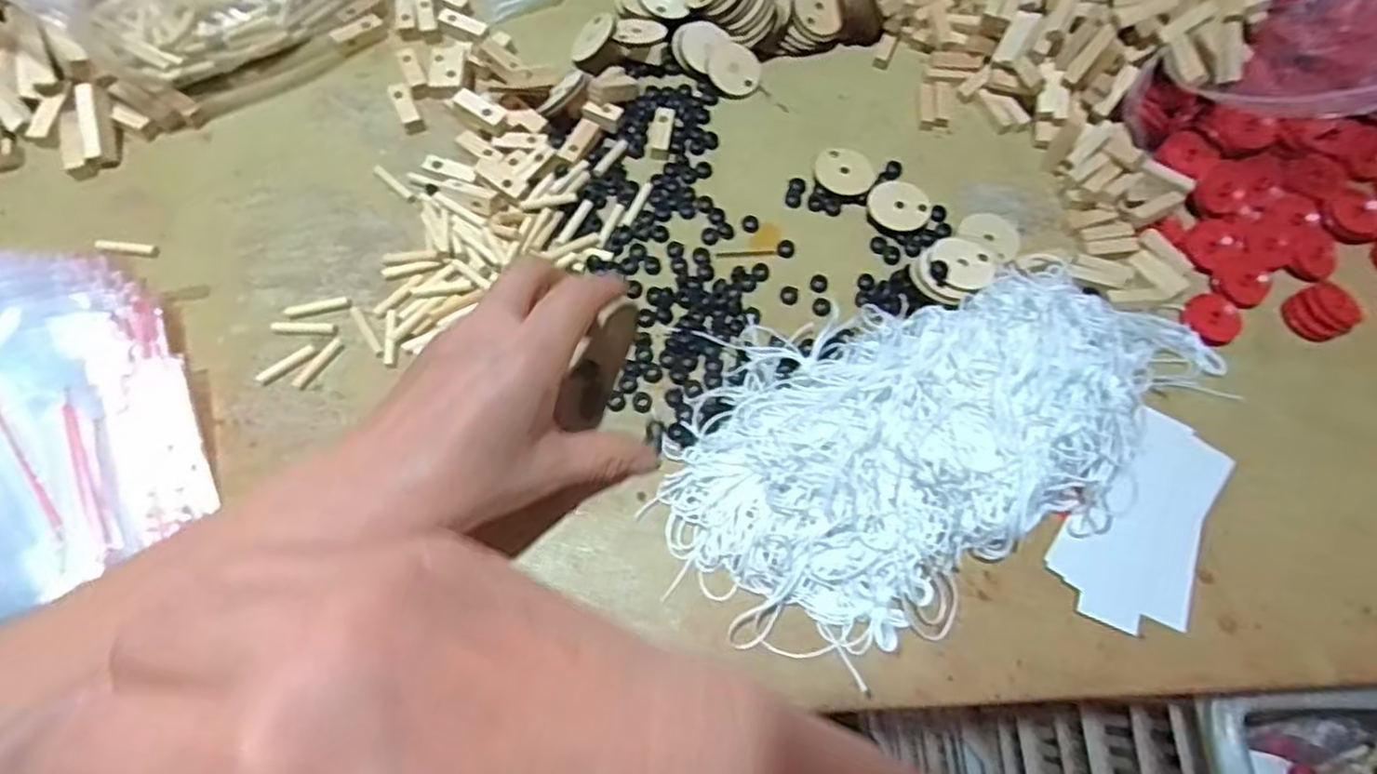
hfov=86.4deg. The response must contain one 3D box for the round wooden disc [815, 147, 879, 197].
[{"bbox_3d":[0.091,-0.124,0.423,0.033,0.007,0.030,1,67,-2],"label":"round wooden disc"}]

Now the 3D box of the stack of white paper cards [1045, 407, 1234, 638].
[{"bbox_3d":[0.213,0.061,0.344,0.060,0.008,0.109,29,69,10],"label":"stack of white paper cards"}]

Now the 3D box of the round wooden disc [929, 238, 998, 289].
[{"bbox_3d":[0.144,-0.065,0.383,0.033,0.004,0.035,3,61,-5],"label":"round wooden disc"}]

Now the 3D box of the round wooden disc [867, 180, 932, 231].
[{"bbox_3d":[0.118,-0.102,0.412,0.029,0.008,0.033,-32,72,-15],"label":"round wooden disc"}]

